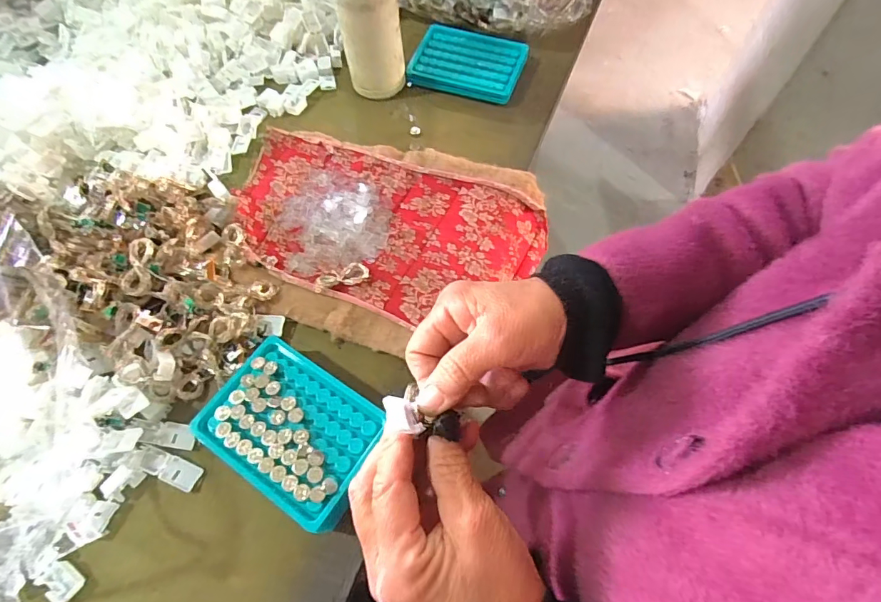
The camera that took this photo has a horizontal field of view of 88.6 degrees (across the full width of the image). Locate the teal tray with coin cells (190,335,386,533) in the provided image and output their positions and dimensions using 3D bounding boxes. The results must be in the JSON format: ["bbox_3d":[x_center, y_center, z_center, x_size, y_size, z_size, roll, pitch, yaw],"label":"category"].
[{"bbox_3d":[-0.113,0.100,0.358,0.137,0.033,0.099,29,67,16],"label":"teal tray with coin cells"}]

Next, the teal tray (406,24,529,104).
[{"bbox_3d":[0.035,-0.300,0.569,0.134,0.024,0.094,16,64,9],"label":"teal tray"}]

